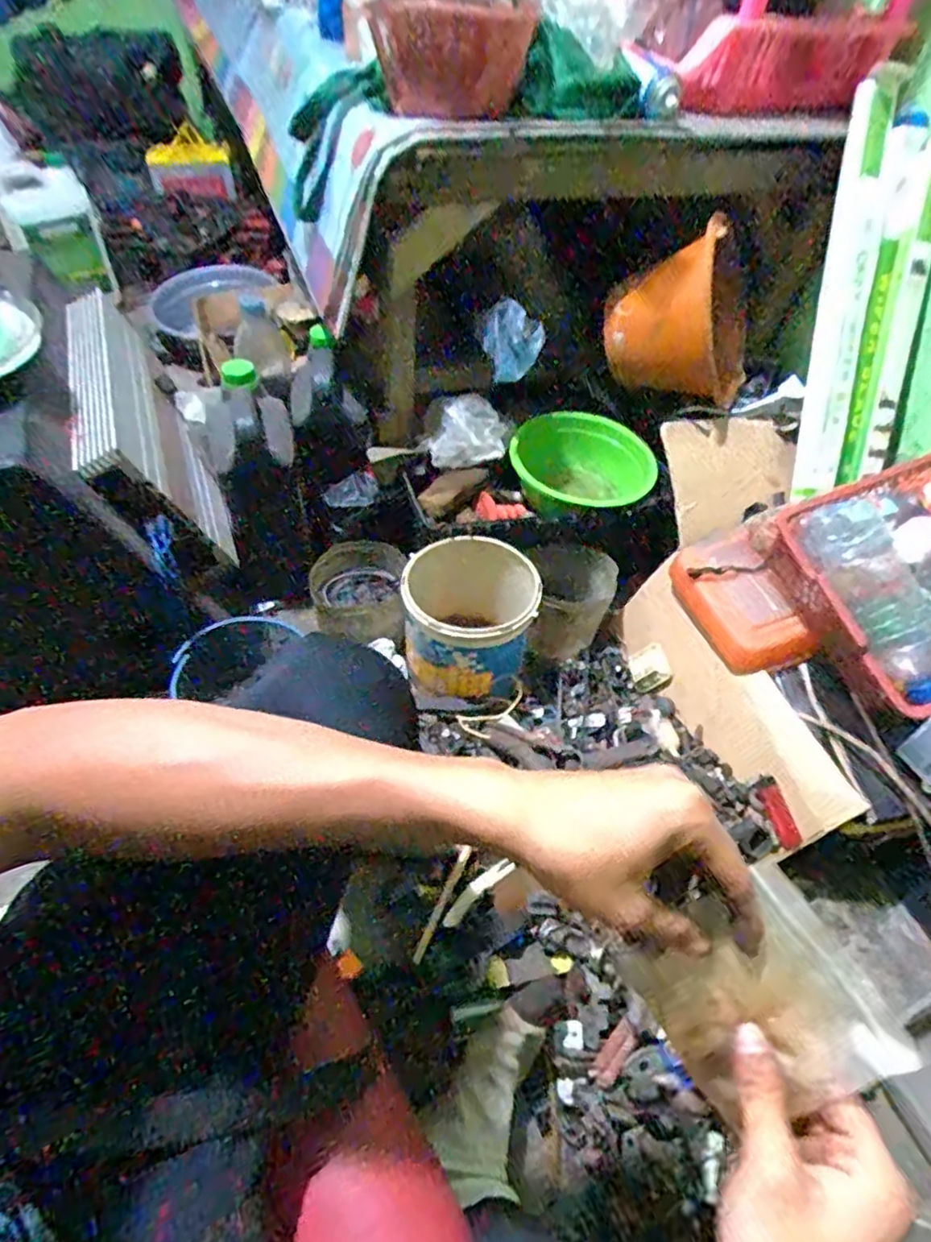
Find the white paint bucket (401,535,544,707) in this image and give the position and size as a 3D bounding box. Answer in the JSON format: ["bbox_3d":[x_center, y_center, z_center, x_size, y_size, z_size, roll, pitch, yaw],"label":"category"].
[{"bbox_3d":[0.005,-0.004,0.904,0.175,0.197,0.184,3,50,-3],"label":"white paint bucket"}]

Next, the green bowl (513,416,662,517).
[{"bbox_3d":[0.186,-0.235,1.007,0.231,0.096,0.178,-7,52,-11],"label":"green bowl"}]

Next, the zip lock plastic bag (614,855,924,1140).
[{"bbox_3d":[0.141,0.187,0.309,0.101,0.016,0.095,-43,66,17],"label":"zip lock plastic bag"}]

